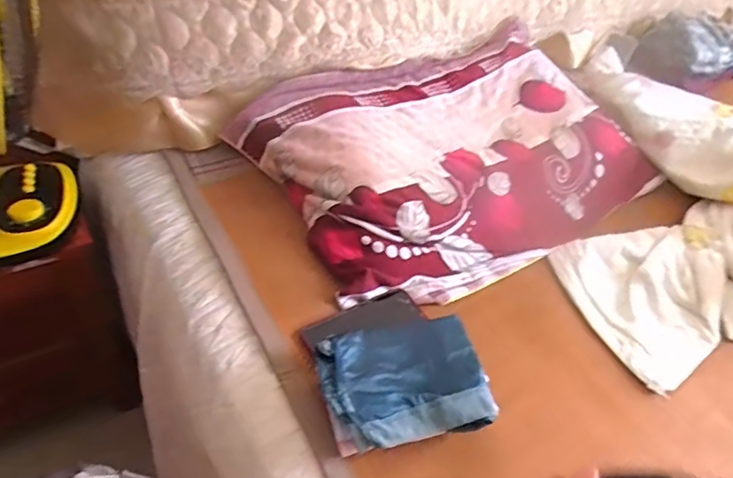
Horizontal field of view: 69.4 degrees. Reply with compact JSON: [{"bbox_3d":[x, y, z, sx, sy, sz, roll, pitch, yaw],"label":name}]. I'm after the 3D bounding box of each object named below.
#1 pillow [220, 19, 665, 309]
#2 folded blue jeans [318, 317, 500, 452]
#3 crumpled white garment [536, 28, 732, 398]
[{"bbox_3d":[0.155,-0.141,0.885,0.640,0.141,0.401,-18,50,-26],"label":"pillow"},{"bbox_3d":[0.039,0.162,0.602,0.176,0.048,0.141,-5,45,-15],"label":"folded blue jeans"},{"bbox_3d":[0.612,-0.096,0.887,0.594,0.194,0.740,8,43,-1],"label":"crumpled white garment"}]

